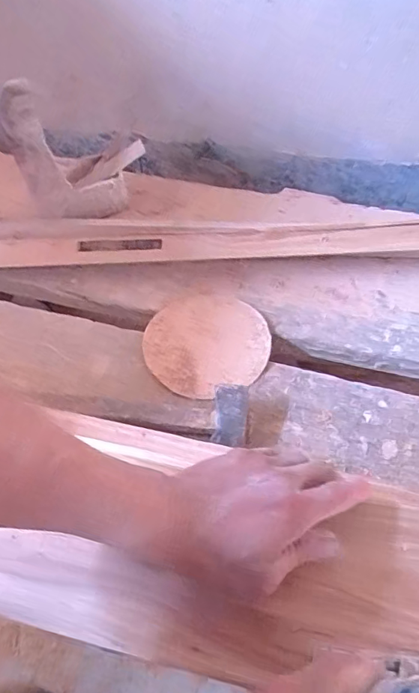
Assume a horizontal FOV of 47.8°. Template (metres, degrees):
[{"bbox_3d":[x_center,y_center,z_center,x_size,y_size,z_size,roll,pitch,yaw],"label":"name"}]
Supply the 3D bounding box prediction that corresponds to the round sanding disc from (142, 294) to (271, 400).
[{"bbox_3d":[-0.004,-0.007,0.665,0.171,0.007,0.177,-2,54,2],"label":"round sanding disc"}]

